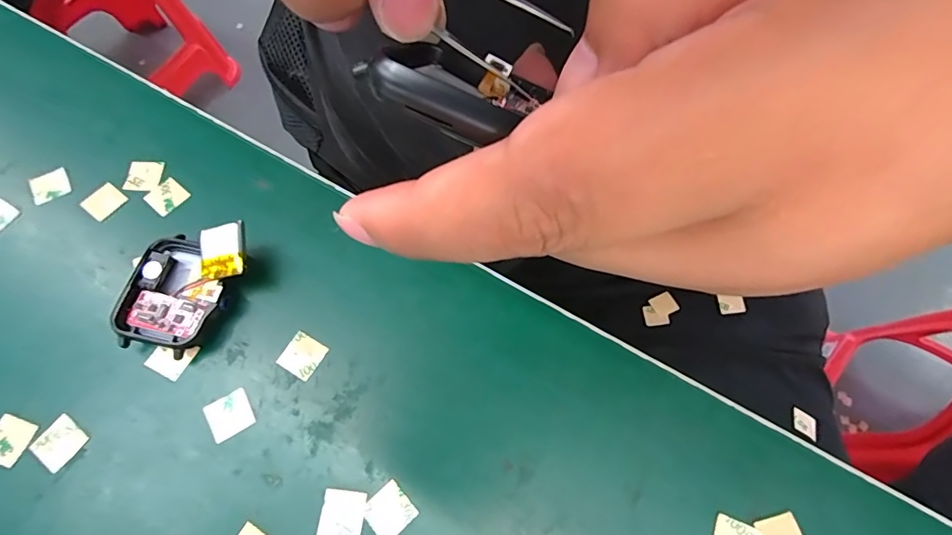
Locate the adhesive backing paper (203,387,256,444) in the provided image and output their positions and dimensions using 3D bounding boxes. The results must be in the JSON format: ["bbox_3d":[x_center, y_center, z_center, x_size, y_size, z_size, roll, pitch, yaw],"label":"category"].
[{"bbox_3d":[-0.094,0.056,0.180,0.016,0.004,0.015,-30,71,-13],"label":"adhesive backing paper"}]

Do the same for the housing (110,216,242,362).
[{"bbox_3d":[-0.117,0.007,0.189,0.045,0.019,0.051,11,68,4],"label":"housing"}]

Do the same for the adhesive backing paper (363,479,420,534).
[{"bbox_3d":[-0.031,0.086,0.166,0.016,0.004,0.015,-41,74,-15],"label":"adhesive backing paper"}]

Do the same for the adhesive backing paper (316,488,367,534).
[{"bbox_3d":[-0.048,0.088,0.168,0.015,0.004,0.015,6,67,3],"label":"adhesive backing paper"}]

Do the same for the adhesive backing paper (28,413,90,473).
[{"bbox_3d":[-0.155,0.065,0.175,0.015,0.004,0.015,34,66,8],"label":"adhesive backing paper"}]

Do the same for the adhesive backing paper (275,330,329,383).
[{"bbox_3d":[-0.070,0.035,0.189,0.015,0.004,0.015,29,72,7],"label":"adhesive backing paper"}]

